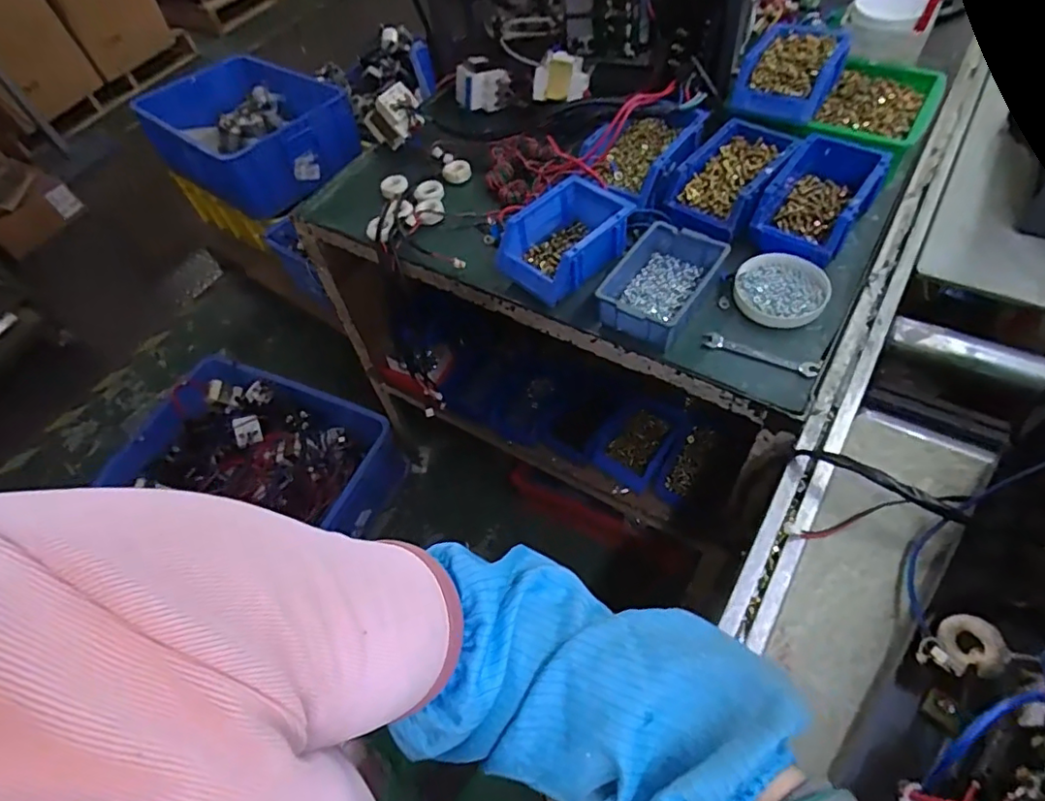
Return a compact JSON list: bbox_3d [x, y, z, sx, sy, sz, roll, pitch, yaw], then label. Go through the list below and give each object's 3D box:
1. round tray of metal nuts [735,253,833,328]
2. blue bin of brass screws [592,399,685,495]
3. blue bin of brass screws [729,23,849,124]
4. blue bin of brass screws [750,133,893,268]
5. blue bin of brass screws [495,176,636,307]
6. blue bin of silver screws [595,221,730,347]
[{"bbox_3d":[0.306,-0.130,0.671,0.102,0.022,0.097,-4,55,6],"label":"round tray of metal nuts"},{"bbox_3d":[0.205,0.063,1.008,0.116,0.058,0.167,30,65,25],"label":"blue bin of brass screws"},{"bbox_3d":[0.364,-0.451,0.775,0.114,0.058,0.165,23,62,22],"label":"blue bin of brass screws"},{"bbox_3d":[0.368,-0.248,0.710,0.105,0.074,0.185,31,65,25],"label":"blue bin of brass screws"},{"bbox_3d":[0.060,-0.207,0.723,0.176,0.069,0.113,-40,60,-18],"label":"blue bin of brass screws"},{"bbox_3d":[0.164,-0.140,0.678,0.108,0.045,0.156,28,64,25],"label":"blue bin of silver screws"}]

